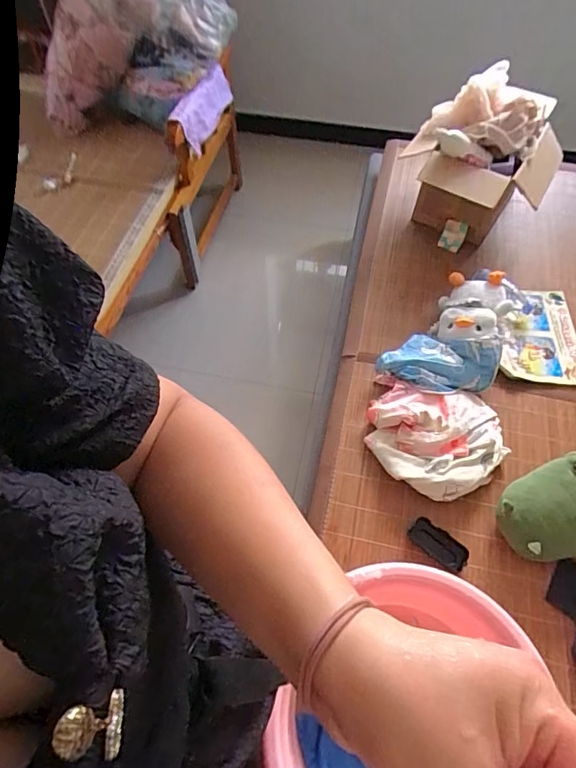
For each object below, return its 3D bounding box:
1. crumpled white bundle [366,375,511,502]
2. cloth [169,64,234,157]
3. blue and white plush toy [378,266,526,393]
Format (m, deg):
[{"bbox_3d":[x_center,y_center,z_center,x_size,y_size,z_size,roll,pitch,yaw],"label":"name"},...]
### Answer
[{"bbox_3d":[0.290,0.099,0.982,0.297,0.078,0.258,33,63,19],"label":"crumpled white bundle"},{"bbox_3d":[-0.279,-0.924,1.571,0.088,0.125,0.341,9,58,6],"label":"cloth"},{"bbox_3d":[0.417,-0.125,1.102,0.217,0.105,0.423,36,64,20],"label":"blue and white plush toy"}]

